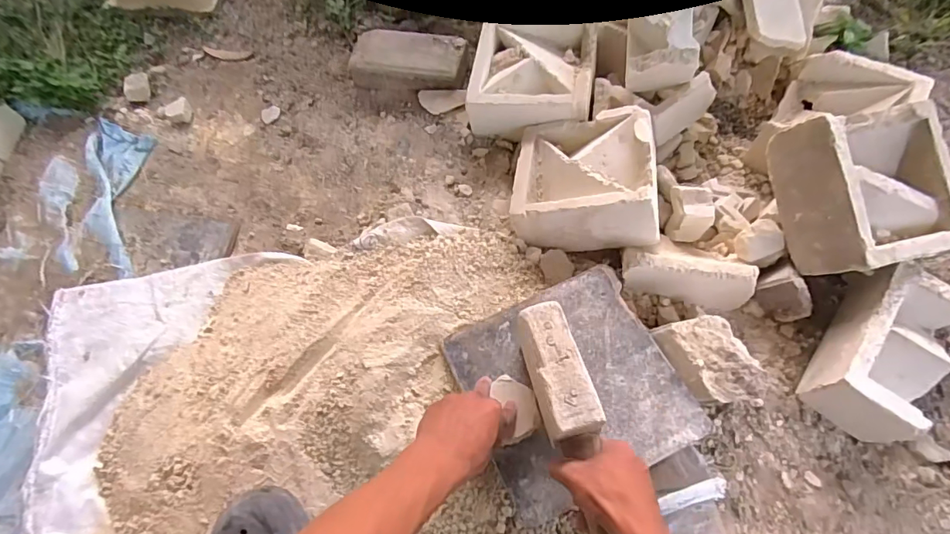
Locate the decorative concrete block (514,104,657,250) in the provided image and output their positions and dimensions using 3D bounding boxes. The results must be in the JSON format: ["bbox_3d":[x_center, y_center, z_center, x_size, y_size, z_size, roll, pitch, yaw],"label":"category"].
[{"bbox_3d":[0.169,-0.137,0.742,0.201,0.100,0.218,-3,53,22],"label":"decorative concrete block"}]

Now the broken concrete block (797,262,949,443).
[{"bbox_3d":[0.527,0.104,0.612,0.105,0.099,0.209,34,68,18],"label":"broken concrete block"}]

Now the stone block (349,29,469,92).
[{"bbox_3d":[-0.123,-0.387,0.918,0.219,0.073,0.107,9,62,7],"label":"stone block"}]

